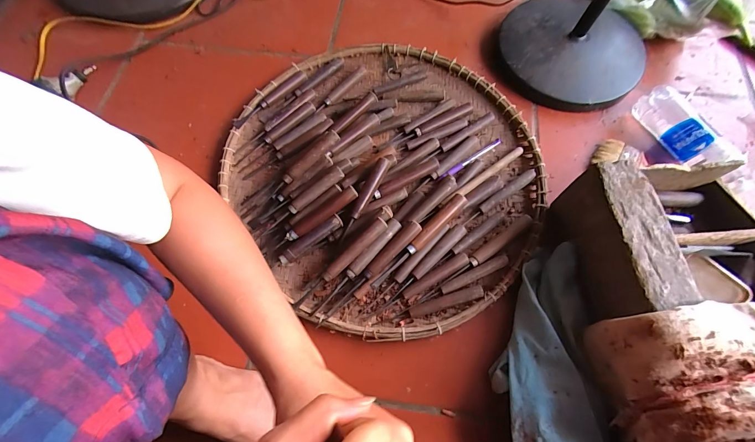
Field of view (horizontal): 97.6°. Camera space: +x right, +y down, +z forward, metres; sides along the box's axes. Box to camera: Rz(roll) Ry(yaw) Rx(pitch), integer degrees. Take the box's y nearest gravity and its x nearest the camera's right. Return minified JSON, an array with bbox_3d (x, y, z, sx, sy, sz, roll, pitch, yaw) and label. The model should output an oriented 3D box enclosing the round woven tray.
[{"bbox_3d":[0.020,-0.097,0.549,0.478,0.059,0.513,0,68,1],"label":"round woven tray"}]

